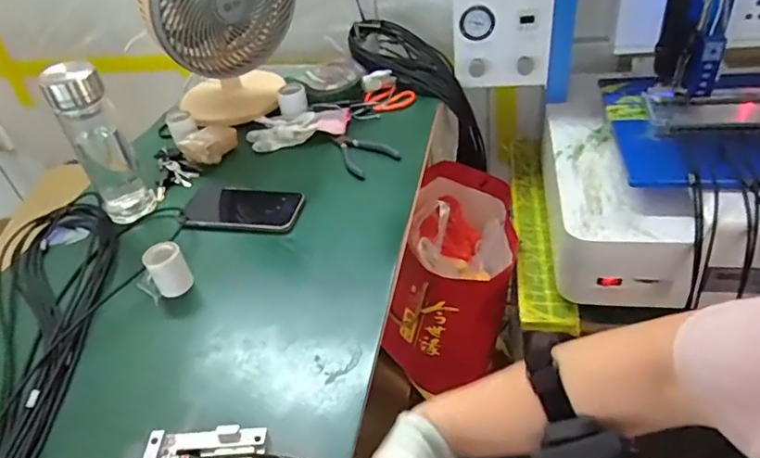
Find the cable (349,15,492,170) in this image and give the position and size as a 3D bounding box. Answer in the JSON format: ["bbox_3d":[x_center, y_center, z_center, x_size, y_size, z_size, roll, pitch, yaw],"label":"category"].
[{"bbox_3d":[0.084,-0.250,0.974,0.350,0.111,0.123,45,50,-8],"label":"cable"}]

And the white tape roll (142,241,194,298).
[{"bbox_3d":[-0.241,0.045,0.608,0.039,0.050,0.037,-6,39,5],"label":"white tape roll"}]

